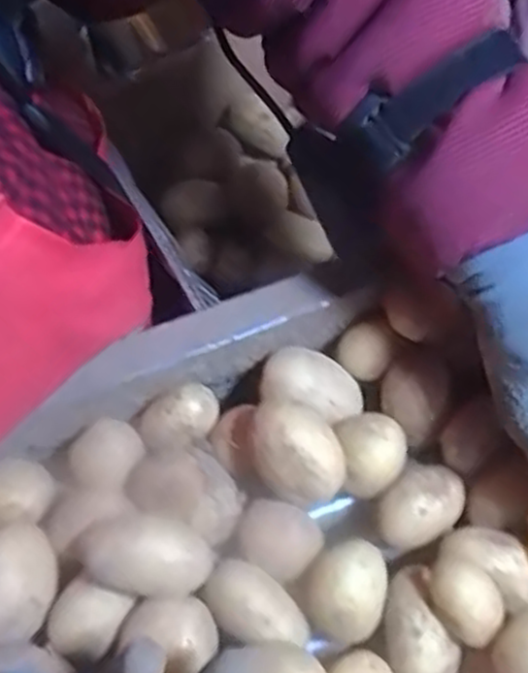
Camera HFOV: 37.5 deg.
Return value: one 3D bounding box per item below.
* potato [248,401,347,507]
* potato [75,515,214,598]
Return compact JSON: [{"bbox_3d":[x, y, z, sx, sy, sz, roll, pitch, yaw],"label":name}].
[{"bbox_3d":[0.016,0.058,0.388,0.052,0.032,0.039,37,73,20],"label":"potato"},{"bbox_3d":[-0.055,0.105,0.367,0.059,0.029,0.032,11,65,10],"label":"potato"}]

